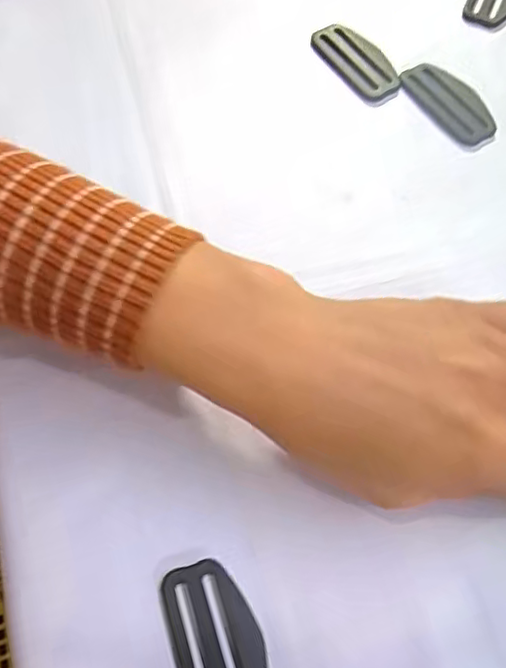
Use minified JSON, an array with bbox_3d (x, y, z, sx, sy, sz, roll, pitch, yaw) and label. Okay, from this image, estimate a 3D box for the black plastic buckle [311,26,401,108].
[{"bbox_3d":[0.059,-0.154,0.347,0.027,0.006,0.061,-26,66,-14],"label":"black plastic buckle"}]

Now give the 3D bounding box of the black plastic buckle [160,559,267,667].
[{"bbox_3d":[-0.011,0.108,0.210,0.029,0.004,0.058,-16,64,-9],"label":"black plastic buckle"}]

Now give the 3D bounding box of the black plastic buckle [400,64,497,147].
[{"bbox_3d":[0.106,-0.125,0.335,0.028,0.009,0.060,-29,66,-15],"label":"black plastic buckle"}]

